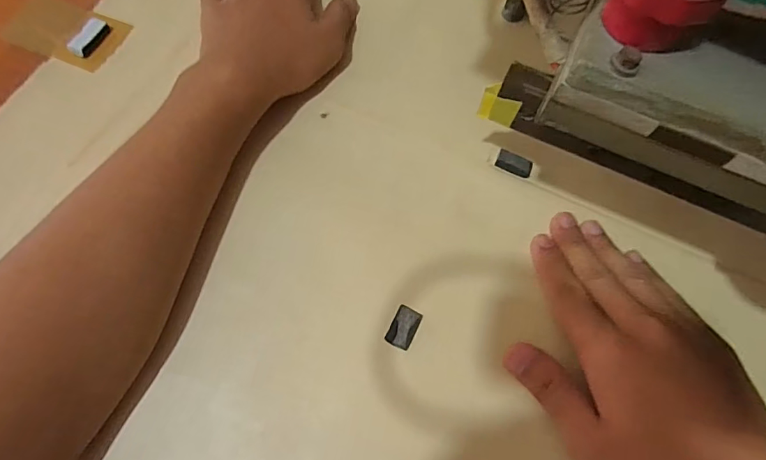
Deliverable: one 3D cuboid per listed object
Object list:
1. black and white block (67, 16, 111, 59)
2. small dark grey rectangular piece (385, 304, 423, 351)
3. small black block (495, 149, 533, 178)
[{"bbox_3d":[-0.208,-0.137,0.339,0.016,0.009,0.034,19,67,6],"label":"black and white block"},{"bbox_3d":[0.012,0.055,0.270,0.015,0.004,0.023,25,68,8],"label":"small dark grey rectangular piece"},{"bbox_3d":[0.088,-0.044,0.318,0.024,0.007,0.011,21,68,7],"label":"small black block"}]

